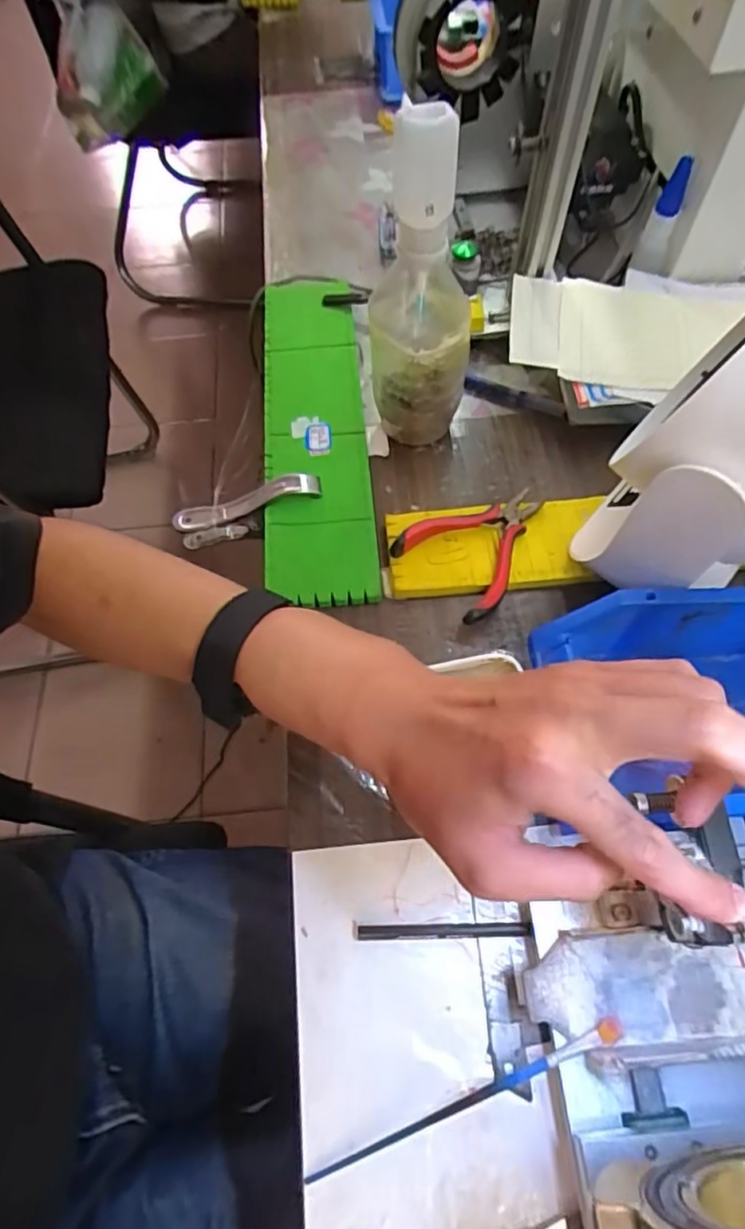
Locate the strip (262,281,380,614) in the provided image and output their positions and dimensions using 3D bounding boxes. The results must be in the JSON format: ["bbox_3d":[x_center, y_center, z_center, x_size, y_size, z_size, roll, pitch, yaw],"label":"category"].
[{"bbox_3d":[-0.050,-0.173,0.520,0.081,0.016,0.372,-4,60,-2],"label":"strip"}]

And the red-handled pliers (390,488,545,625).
[{"bbox_3d":[0.080,-0.053,0.435,0.105,0.016,0.083,-38,69,-18],"label":"red-handled pliers"}]

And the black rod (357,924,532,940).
[{"bbox_3d":[0.039,0.173,0.331,0.093,0.004,0.007,-1,62,1],"label":"black rod"}]

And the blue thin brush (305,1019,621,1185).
[{"bbox_3d":[0.044,0.233,0.290,0.162,0.008,0.007,-26,65,0],"label":"blue thin brush"}]

